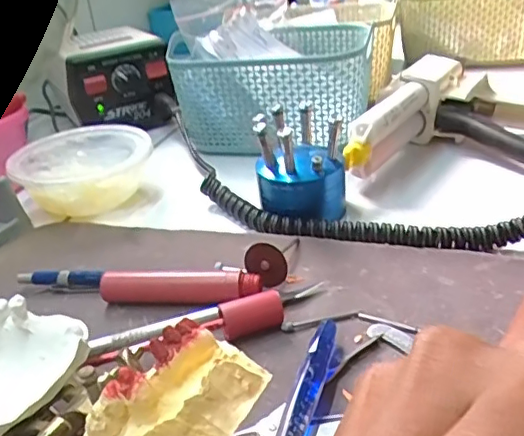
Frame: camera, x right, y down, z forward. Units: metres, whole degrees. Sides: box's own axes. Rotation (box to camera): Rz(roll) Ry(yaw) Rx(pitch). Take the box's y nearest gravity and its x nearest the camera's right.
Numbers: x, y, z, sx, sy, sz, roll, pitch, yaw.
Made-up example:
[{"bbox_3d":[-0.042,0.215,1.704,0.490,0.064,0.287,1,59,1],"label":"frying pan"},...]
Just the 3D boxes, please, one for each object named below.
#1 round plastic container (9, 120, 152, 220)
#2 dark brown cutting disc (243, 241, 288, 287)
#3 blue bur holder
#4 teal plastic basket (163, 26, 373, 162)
[{"bbox_3d":[-0.136,-0.038,0.446,0.099,0.046,0.099,-6,29,3],"label":"round plastic container"},{"bbox_3d":[0.002,0.024,0.317,0.025,0.021,0.004,37,24,18],"label":"dark brown cutting disc"},{"bbox_3d":[0.025,-0.034,0.379,0.056,0.064,0.055,-6,29,4],"label":"blue bur holder"},{"bbox_3d":[0.010,-0.113,0.509,0.160,0.081,0.120,-1,29,9],"label":"teal plastic basket"}]

